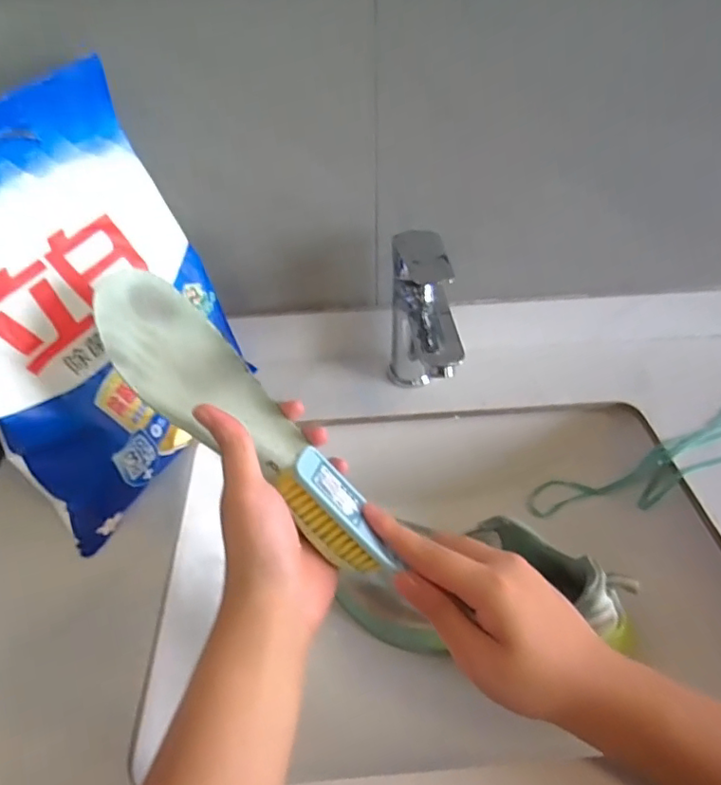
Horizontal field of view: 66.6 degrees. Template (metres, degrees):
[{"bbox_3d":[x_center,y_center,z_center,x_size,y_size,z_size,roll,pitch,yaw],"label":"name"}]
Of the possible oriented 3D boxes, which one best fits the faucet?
[{"bbox_3d":[0.057,-0.038,0.499,0.044,0.168,0.139,-3,42,-2],"label":"faucet"}]

